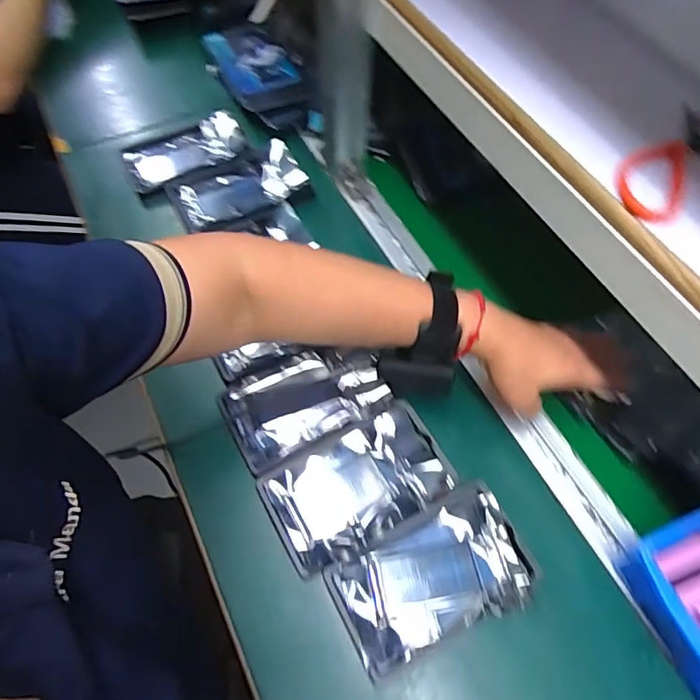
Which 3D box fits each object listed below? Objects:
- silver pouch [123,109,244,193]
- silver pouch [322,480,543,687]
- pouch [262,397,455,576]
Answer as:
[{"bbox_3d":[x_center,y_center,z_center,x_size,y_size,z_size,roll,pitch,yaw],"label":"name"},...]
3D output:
[{"bbox_3d":[-0.208,-0.254,0.651,0.153,0.020,0.089,-31,66,-18],"label":"silver pouch"},{"bbox_3d":[0.068,0.187,0.419,0.156,0.008,0.094,-24,64,-15],"label":"silver pouch"},{"bbox_3d":[0.007,0.120,0.455,0.155,0.008,0.097,-26,64,-16],"label":"pouch"}]

